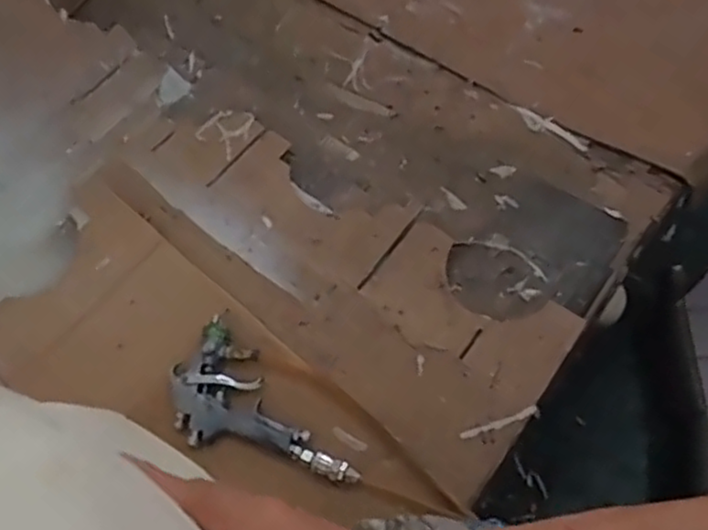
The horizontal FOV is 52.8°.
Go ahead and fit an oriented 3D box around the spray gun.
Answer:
[{"bbox_3d":[-0.114,0.165,0.750,0.110,0.033,0.225,-38,67,-13],"label":"spray gun"}]

